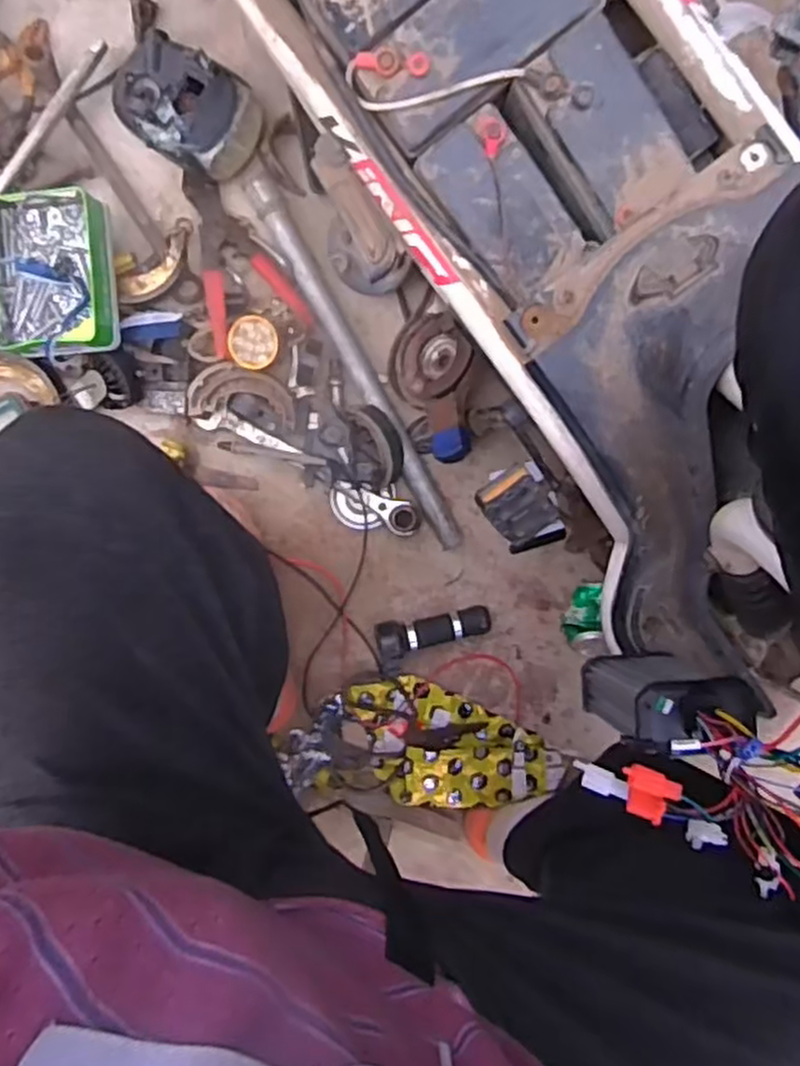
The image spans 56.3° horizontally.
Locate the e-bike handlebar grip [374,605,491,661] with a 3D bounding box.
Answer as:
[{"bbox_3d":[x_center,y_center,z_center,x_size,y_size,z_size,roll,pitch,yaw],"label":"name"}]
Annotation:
[{"bbox_3d":[0.038,0.110,0.861,0.131,0.045,0.039,-13,93,-6],"label":"e-bike handlebar grip"}]

